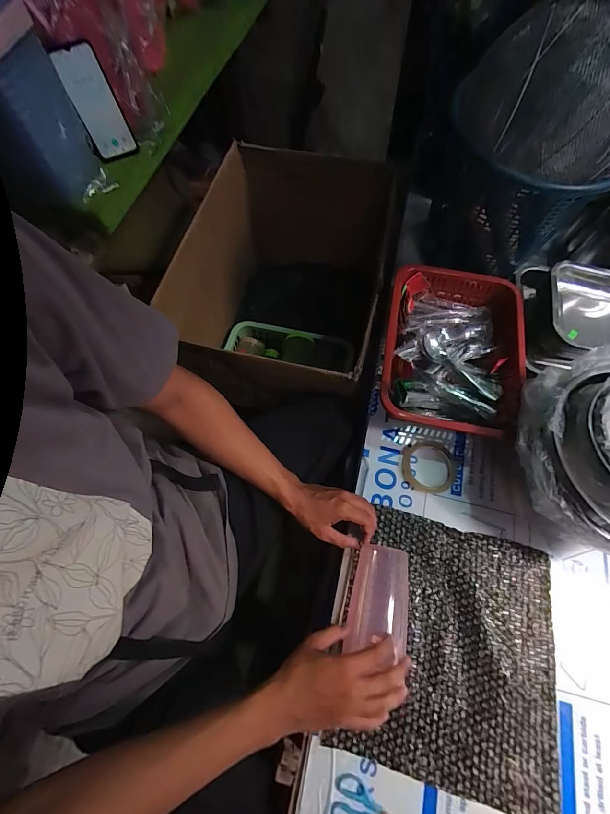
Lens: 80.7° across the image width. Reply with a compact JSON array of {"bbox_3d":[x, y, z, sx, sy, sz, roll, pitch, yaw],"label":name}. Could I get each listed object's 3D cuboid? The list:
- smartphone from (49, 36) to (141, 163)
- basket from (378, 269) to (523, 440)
[{"bbox_3d":[-0.337,-0.486,0.584,0.069,0.147,0.013,-39,71,-13],"label":"smartphone"},{"bbox_3d":[0.287,-0.107,0.698,0.244,0.087,0.331,12,68,7],"label":"basket"}]

